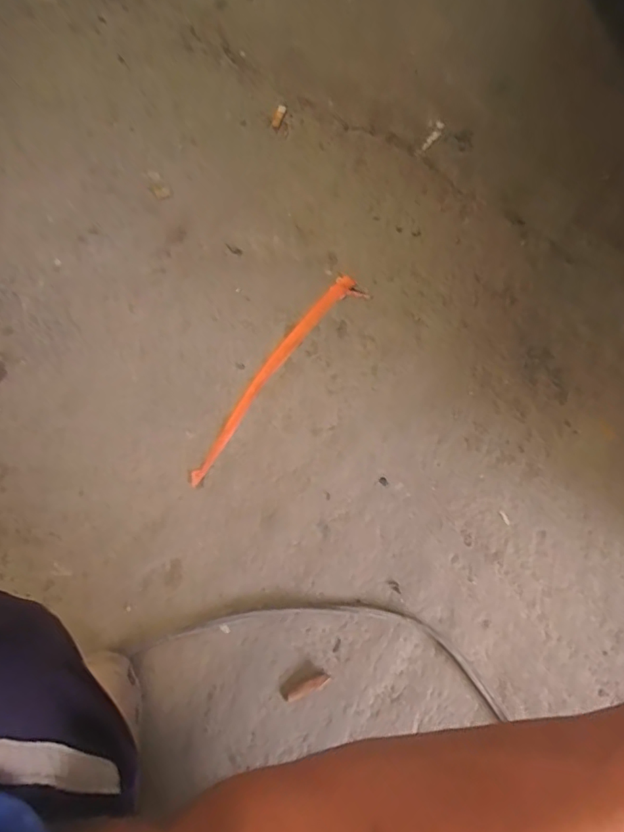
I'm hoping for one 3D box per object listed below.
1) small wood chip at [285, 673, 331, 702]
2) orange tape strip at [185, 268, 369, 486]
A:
[{"bbox_3d":[-0.005,0.300,0.575,0.053,0.016,0.013,-25,77,-6],"label":"small wood chip"},{"bbox_3d":[-0.051,-0.053,0.671,0.045,0.007,0.331,41,83,11],"label":"orange tape strip"}]

